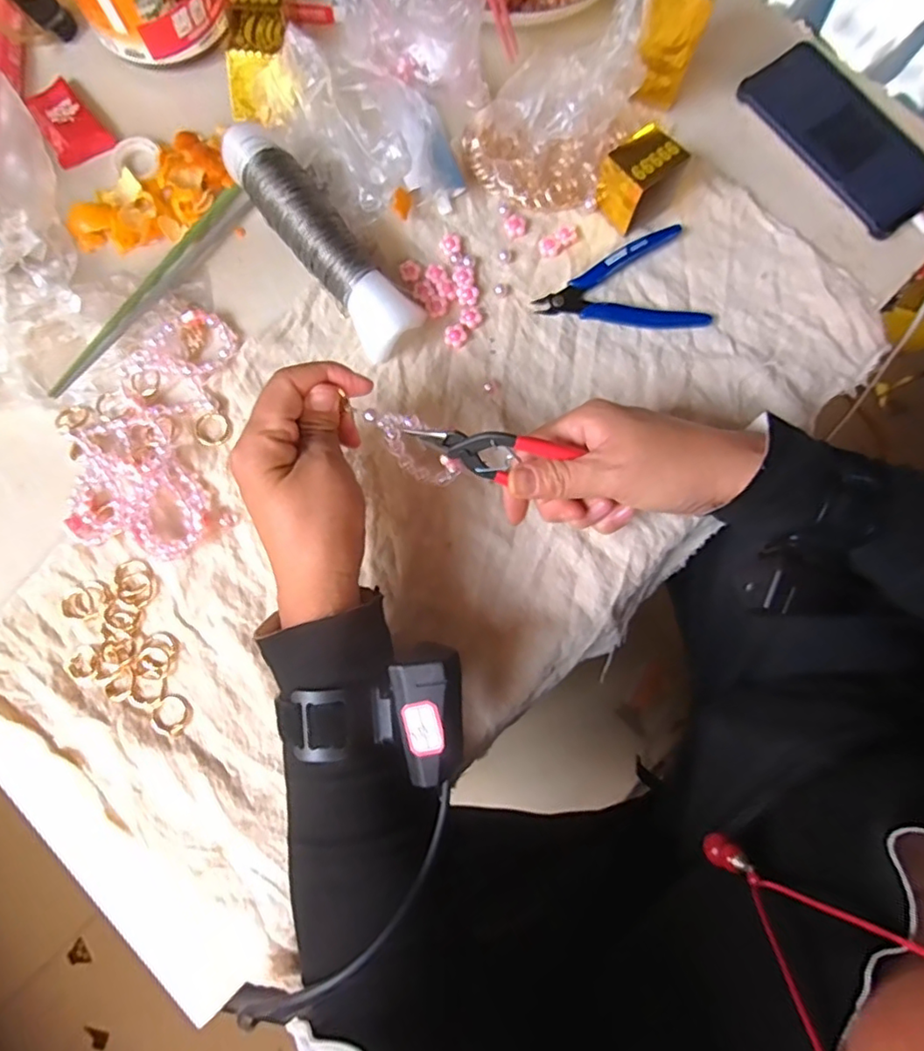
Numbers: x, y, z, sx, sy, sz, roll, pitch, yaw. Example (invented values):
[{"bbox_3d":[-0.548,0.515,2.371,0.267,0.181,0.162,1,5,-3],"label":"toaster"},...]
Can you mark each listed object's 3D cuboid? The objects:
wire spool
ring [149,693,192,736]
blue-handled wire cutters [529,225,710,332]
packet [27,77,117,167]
[{"bbox_3d":[-0.096,-0.200,0.406,0.047,0.047,0.179,-37,80,-6],"label":"wire spool"},{"bbox_3d":[-0.183,0.118,0.369,0.025,0.004,0.025,0,78,1],"label":"ring"},{"bbox_3d":[0.111,-0.169,0.416,0.115,0.012,0.075,-12,79,-1],"label":"blue-handled wire cutters"},{"bbox_3d":[-0.294,-0.303,0.439,0.041,0.012,0.071,-32,80,-5],"label":"packet"}]

